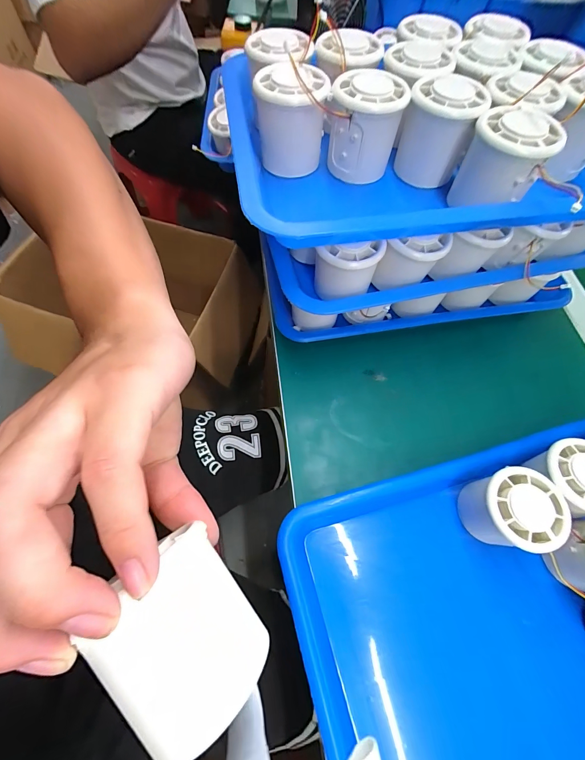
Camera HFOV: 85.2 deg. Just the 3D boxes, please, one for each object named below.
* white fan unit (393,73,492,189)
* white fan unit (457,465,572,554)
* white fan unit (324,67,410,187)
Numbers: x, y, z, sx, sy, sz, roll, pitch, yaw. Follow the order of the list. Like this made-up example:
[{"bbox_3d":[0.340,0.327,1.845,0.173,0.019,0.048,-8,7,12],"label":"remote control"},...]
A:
[{"bbox_3d":[0.117,-0.203,0.261,0.057,0.058,0.057,18,66,5],"label":"white fan unit"},{"bbox_3d":[0.170,0.103,0.254,0.054,0.053,0.055,1,65,-2],"label":"white fan unit"},{"bbox_3d":[0.057,-0.202,0.260,0.052,0.056,0.061,13,65,3],"label":"white fan unit"}]

